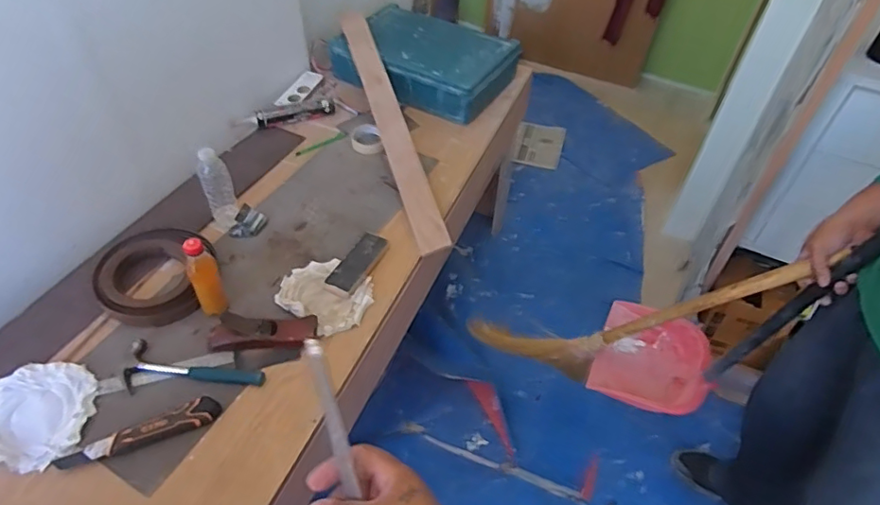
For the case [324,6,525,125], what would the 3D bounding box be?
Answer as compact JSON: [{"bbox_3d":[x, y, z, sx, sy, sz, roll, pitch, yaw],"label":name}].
[{"bbox_3d":[-0.047,-0.553,1.602,0.463,0.128,0.355,30,50,22],"label":"case"}]

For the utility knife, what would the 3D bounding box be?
[{"bbox_3d":[-0.474,0.286,0.870,0.234,0.021,0.049,-19,51,-19],"label":"utility knife"}]

